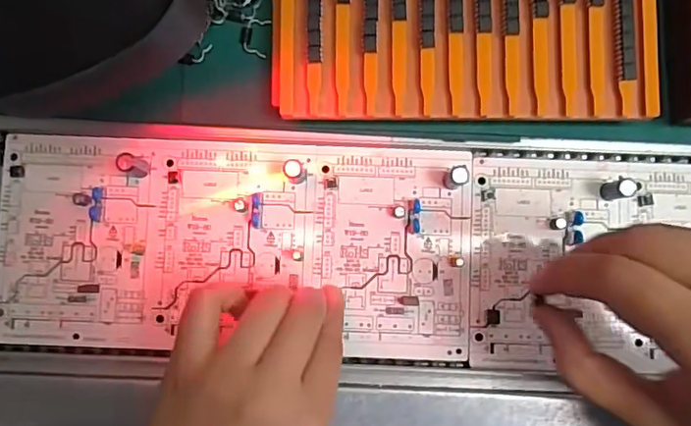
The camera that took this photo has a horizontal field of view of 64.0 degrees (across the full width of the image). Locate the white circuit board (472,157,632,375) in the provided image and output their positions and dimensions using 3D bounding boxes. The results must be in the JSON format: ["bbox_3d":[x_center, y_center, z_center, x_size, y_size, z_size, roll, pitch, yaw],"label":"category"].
[{"bbox_3d":[0.111,0.027,0.297,0.084,0.011,0.112,1,88,0],"label":"white circuit board"}]

